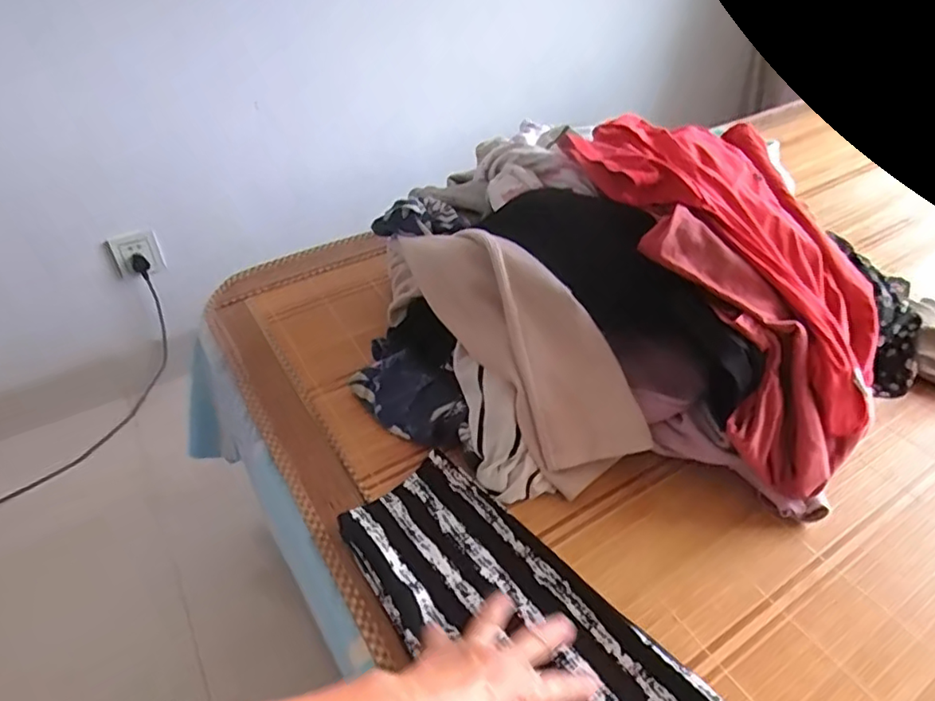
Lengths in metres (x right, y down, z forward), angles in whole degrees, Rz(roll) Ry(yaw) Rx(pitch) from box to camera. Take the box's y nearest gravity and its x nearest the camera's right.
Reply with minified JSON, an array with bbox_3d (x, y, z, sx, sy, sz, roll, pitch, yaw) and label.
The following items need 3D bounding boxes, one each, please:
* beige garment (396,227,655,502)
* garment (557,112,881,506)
[{"bbox_3d":[0.046,-0.022,0.601,0.089,0.123,0.325,-28,70,-32],"label":"beige garment"},{"bbox_3d":[0.271,-0.081,0.589,0.218,0.083,0.411,-12,67,-15],"label":"garment"}]

